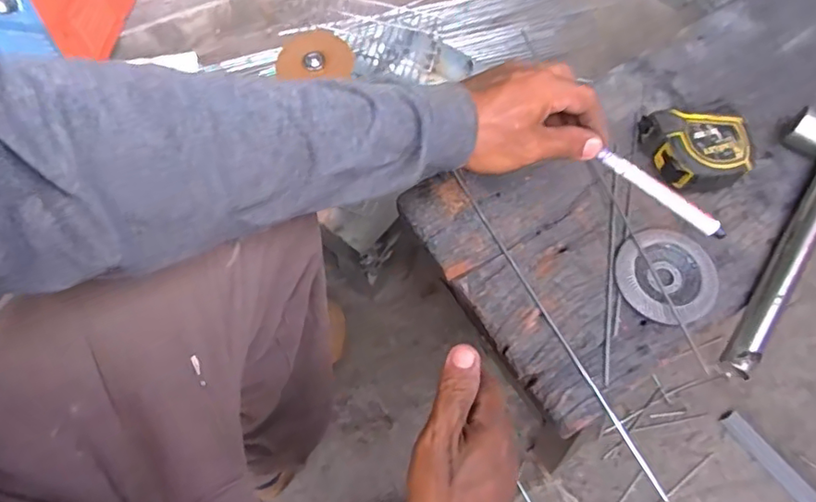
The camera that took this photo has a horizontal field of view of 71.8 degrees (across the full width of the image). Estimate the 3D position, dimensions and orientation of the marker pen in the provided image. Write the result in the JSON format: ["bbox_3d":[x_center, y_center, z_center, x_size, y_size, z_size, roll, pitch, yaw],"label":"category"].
[{"bbox_3d":[0.189,-0.041,0.416,0.101,0.009,0.013,37,68,7],"label":"marker pen"}]

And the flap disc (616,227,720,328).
[{"bbox_3d":[0.219,0.021,0.479,0.078,0.014,0.084,1,64,-1],"label":"flap disc"}]

